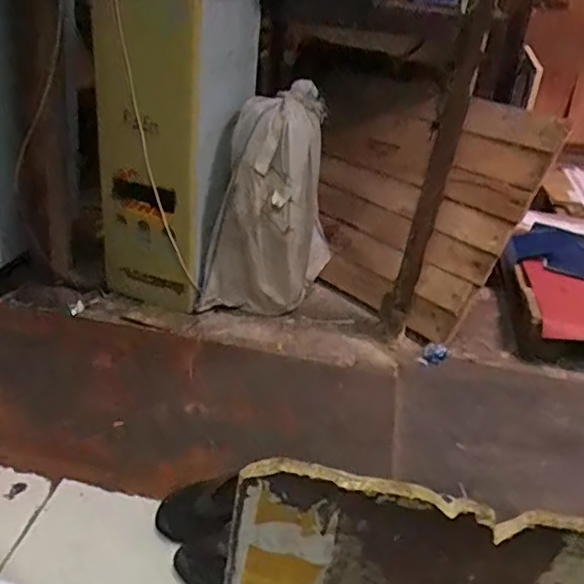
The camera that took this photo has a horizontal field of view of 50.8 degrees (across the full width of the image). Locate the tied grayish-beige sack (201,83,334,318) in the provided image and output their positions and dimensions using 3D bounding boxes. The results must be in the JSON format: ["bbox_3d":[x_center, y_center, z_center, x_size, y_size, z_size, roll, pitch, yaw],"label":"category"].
[{"bbox_3d":[-0.049,-0.248,1.636,0.265,0.556,0.311,13,29,12],"label":"tied grayish-beige sack"}]

